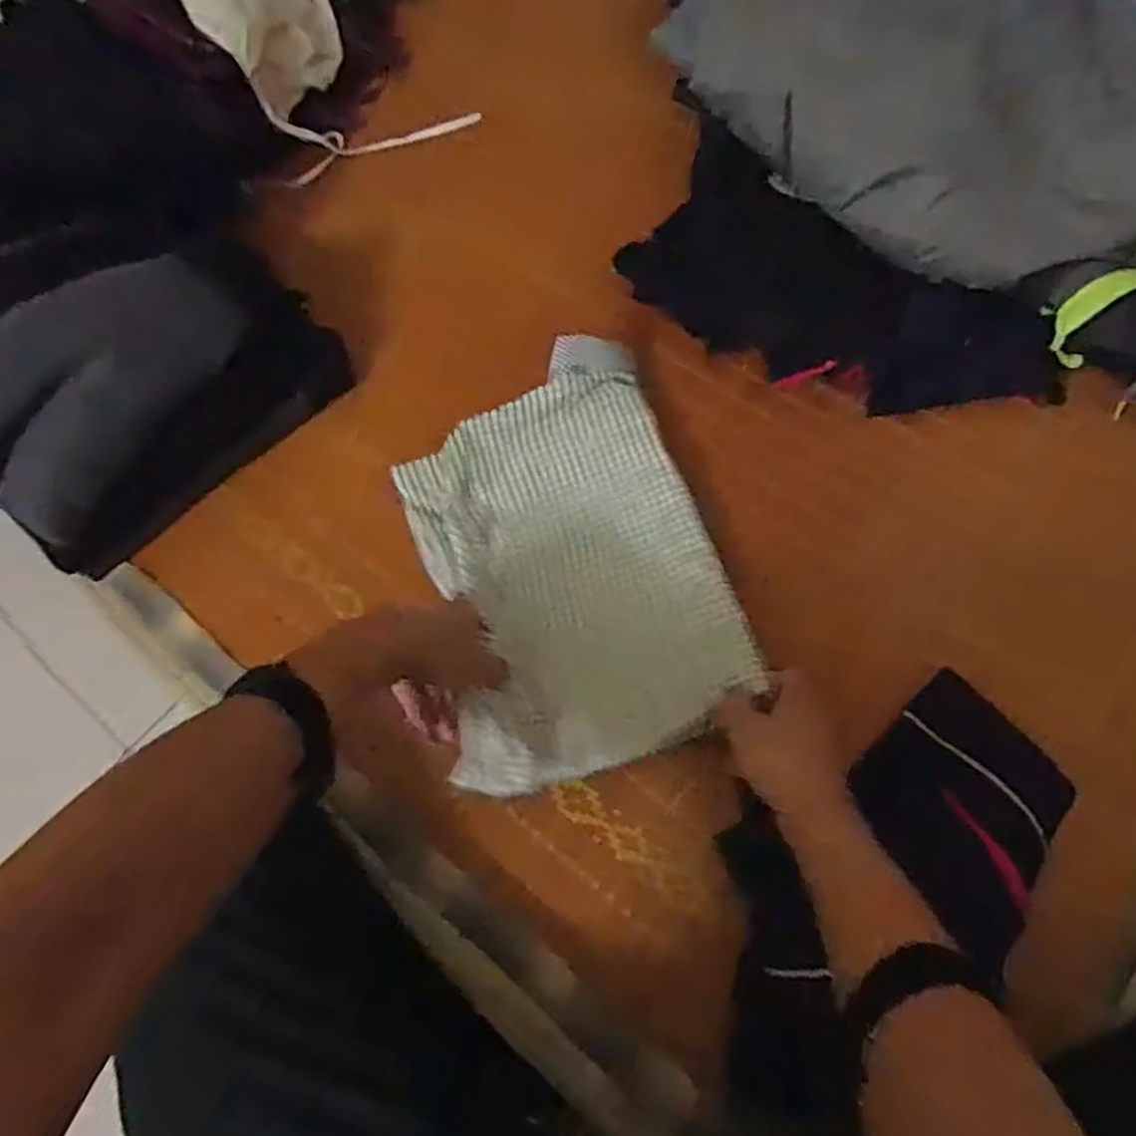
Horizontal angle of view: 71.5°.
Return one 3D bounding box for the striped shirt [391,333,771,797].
[{"bbox_3d":[-0.008,-0.013,0.677,0.248,0.047,0.366,-16,66,-4],"label":"striped shirt"}]

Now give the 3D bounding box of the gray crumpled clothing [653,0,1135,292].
[{"bbox_3d":[0.336,-0.416,0.646,0.444,0.219,0.271,41,74,18],"label":"gray crumpled clothing"}]

